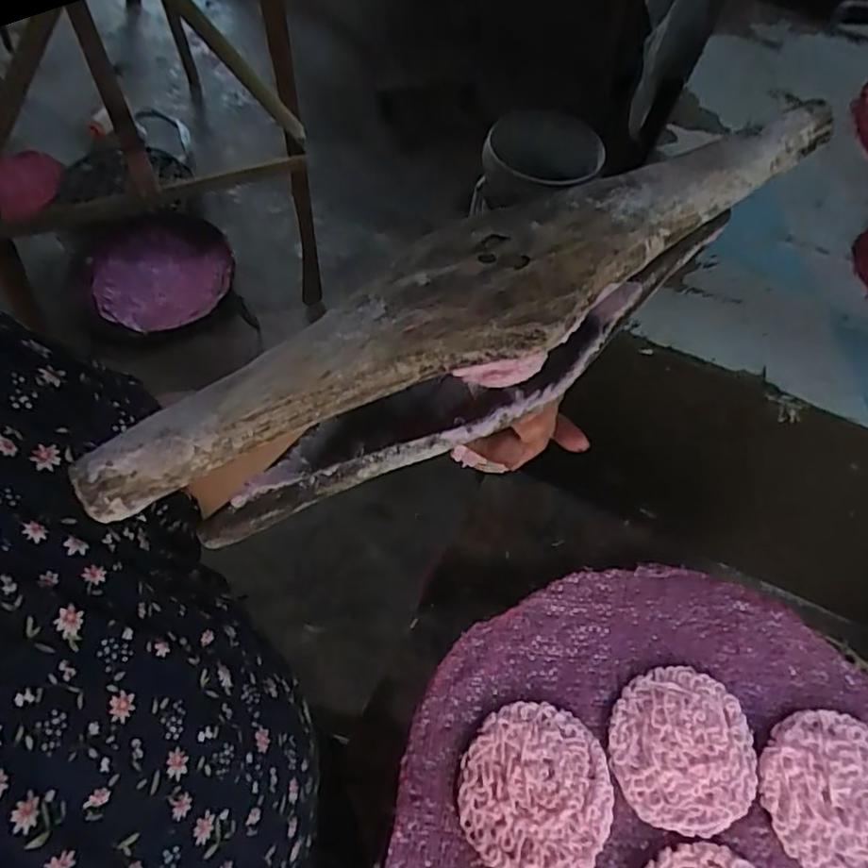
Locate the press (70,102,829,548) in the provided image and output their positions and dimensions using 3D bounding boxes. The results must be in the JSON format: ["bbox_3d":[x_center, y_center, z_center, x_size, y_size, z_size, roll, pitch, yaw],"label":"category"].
[{"bbox_3d":[0.022,-0.042,0.238,0.289,0.061,0.052,-29,67,-11],"label":"press"}]

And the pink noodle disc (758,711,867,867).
[{"bbox_3d":[0.215,0.192,0.334,0.078,0.007,0.078,2,58,-3],"label":"pink noodle disc"}]

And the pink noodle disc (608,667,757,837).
[{"bbox_3d":[0.136,0.169,0.342,0.079,0.006,0.075,2,58,-3],"label":"pink noodle disc"}]

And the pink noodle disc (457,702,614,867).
[{"bbox_3d":[0.053,0.183,0.326,0.076,0.004,0.079,2,58,-3],"label":"pink noodle disc"}]

